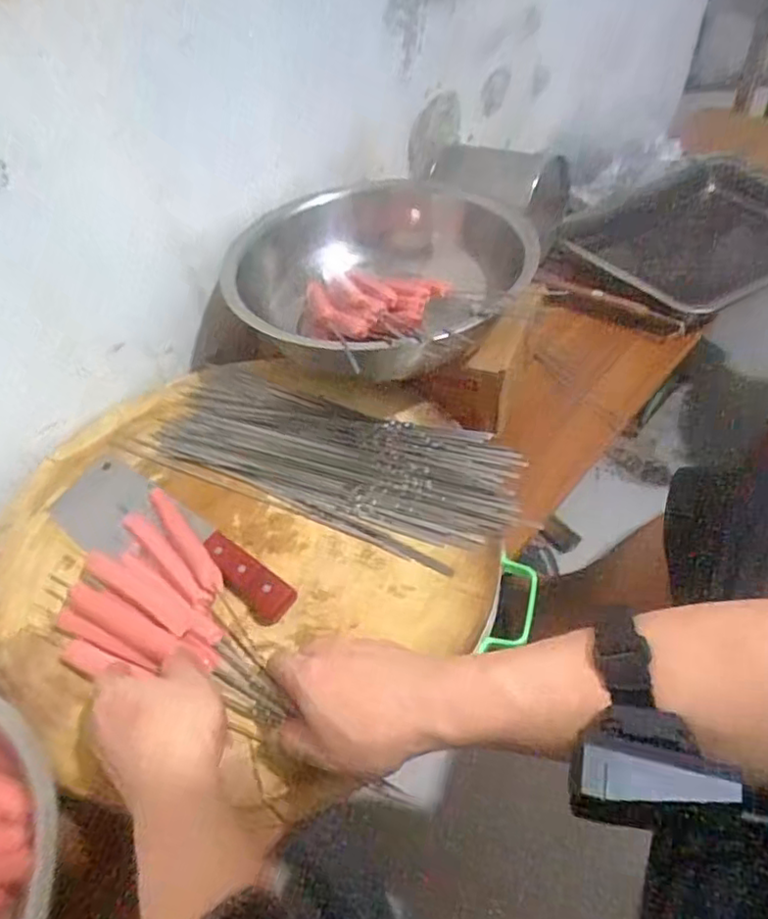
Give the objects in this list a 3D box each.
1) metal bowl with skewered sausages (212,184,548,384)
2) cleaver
[{"bbox_3d":[0.011,-0.199,0.687,0.262,0.121,0.265,-2,49,3],"label":"metal bowl with skewered sausages"},{"bbox_3d":[-0.194,0.071,0.541,0.255,0.021,0.081,29,60,25],"label":"cleaver"}]

